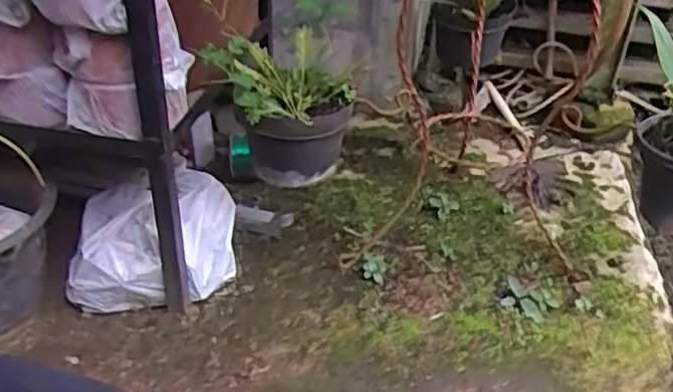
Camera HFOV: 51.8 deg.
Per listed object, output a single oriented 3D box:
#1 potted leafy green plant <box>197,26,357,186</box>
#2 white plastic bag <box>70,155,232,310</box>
[{"bbox_3d":[-0.067,-0.144,1.038,0.182,0.218,0.232,7,35,7],"label":"potted leafy green plant"},{"bbox_3d":[-0.314,0.081,1.193,0.265,0.176,0.212,1,34,-1],"label":"white plastic bag"}]

